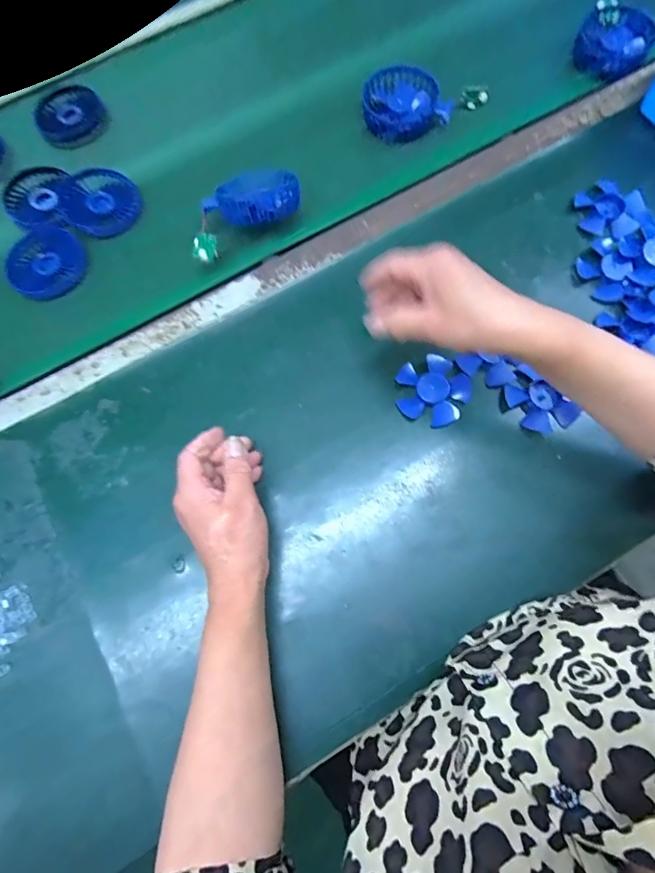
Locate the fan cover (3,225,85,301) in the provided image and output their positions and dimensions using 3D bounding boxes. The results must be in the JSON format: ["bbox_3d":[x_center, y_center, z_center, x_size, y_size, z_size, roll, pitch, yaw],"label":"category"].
[{"bbox_3d":[-0.318,-0.197,0.506,0.088,0.017,0.085,41,79,12],"label":"fan cover"}]

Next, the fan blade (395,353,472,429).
[{"bbox_3d":[0.103,-0.045,0.440,0.069,0.010,0.067,-1,74,2],"label":"fan blade"}]

